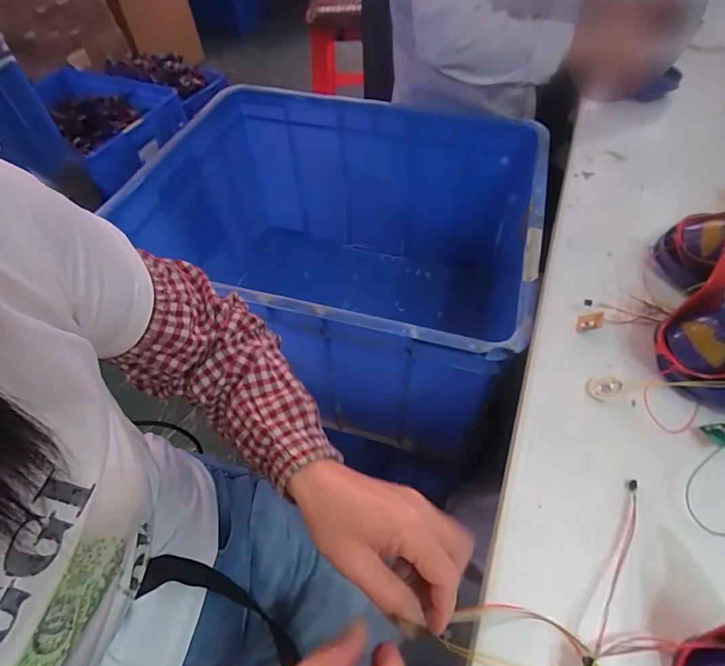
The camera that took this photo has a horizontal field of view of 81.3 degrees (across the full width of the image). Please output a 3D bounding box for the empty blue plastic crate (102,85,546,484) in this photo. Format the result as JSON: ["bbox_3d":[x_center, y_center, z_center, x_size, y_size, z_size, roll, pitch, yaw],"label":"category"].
[{"bbox_3d":[-0.040,-0.130,0.774,0.615,0.377,0.507,13,55,11],"label":"empty blue plastic crate"}]

